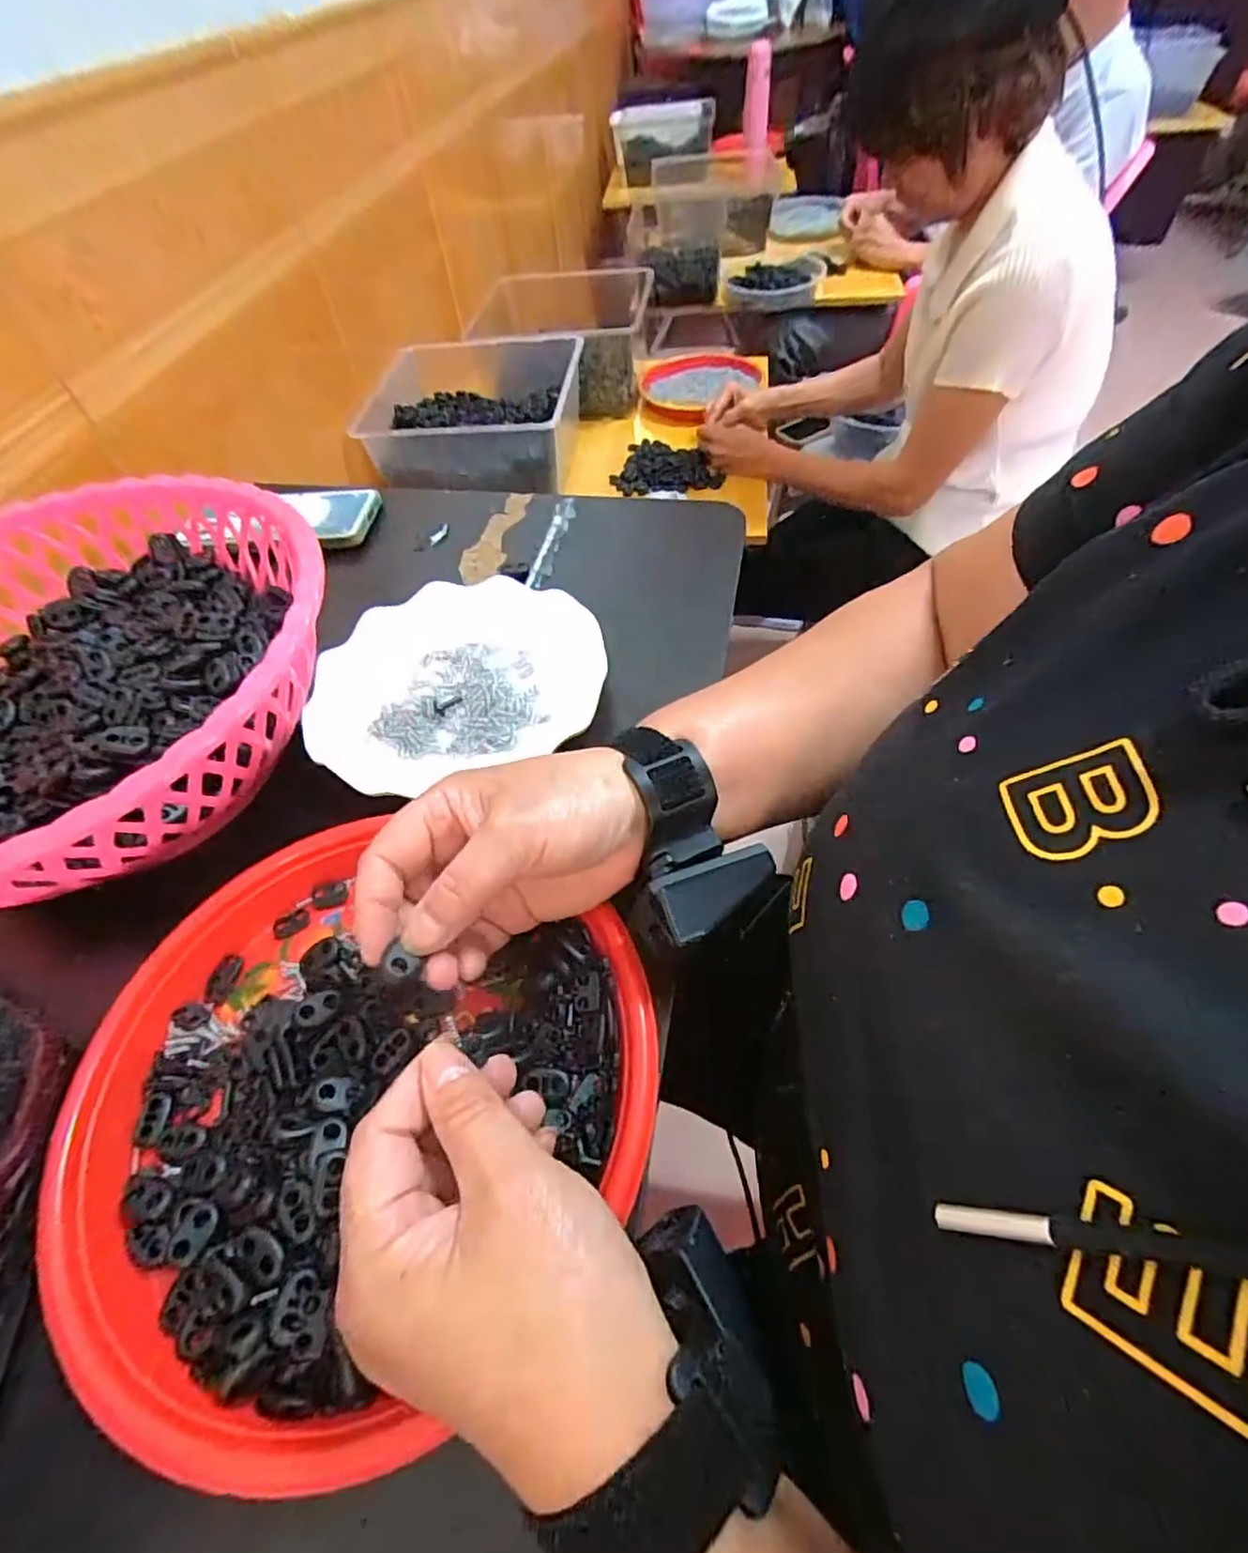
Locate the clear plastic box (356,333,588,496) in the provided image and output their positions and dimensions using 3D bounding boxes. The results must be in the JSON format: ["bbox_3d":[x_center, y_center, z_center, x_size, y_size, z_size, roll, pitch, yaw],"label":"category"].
[{"bbox_3d":[-0.227,-0.558,0.993,0.317,0.103,0.307,-3,52,3],"label":"clear plastic box"}]

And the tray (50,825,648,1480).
[{"bbox_3d":[-0.116,0.133,0.273,0.239,0.025,0.212,18,56,19],"label":"tray"}]

